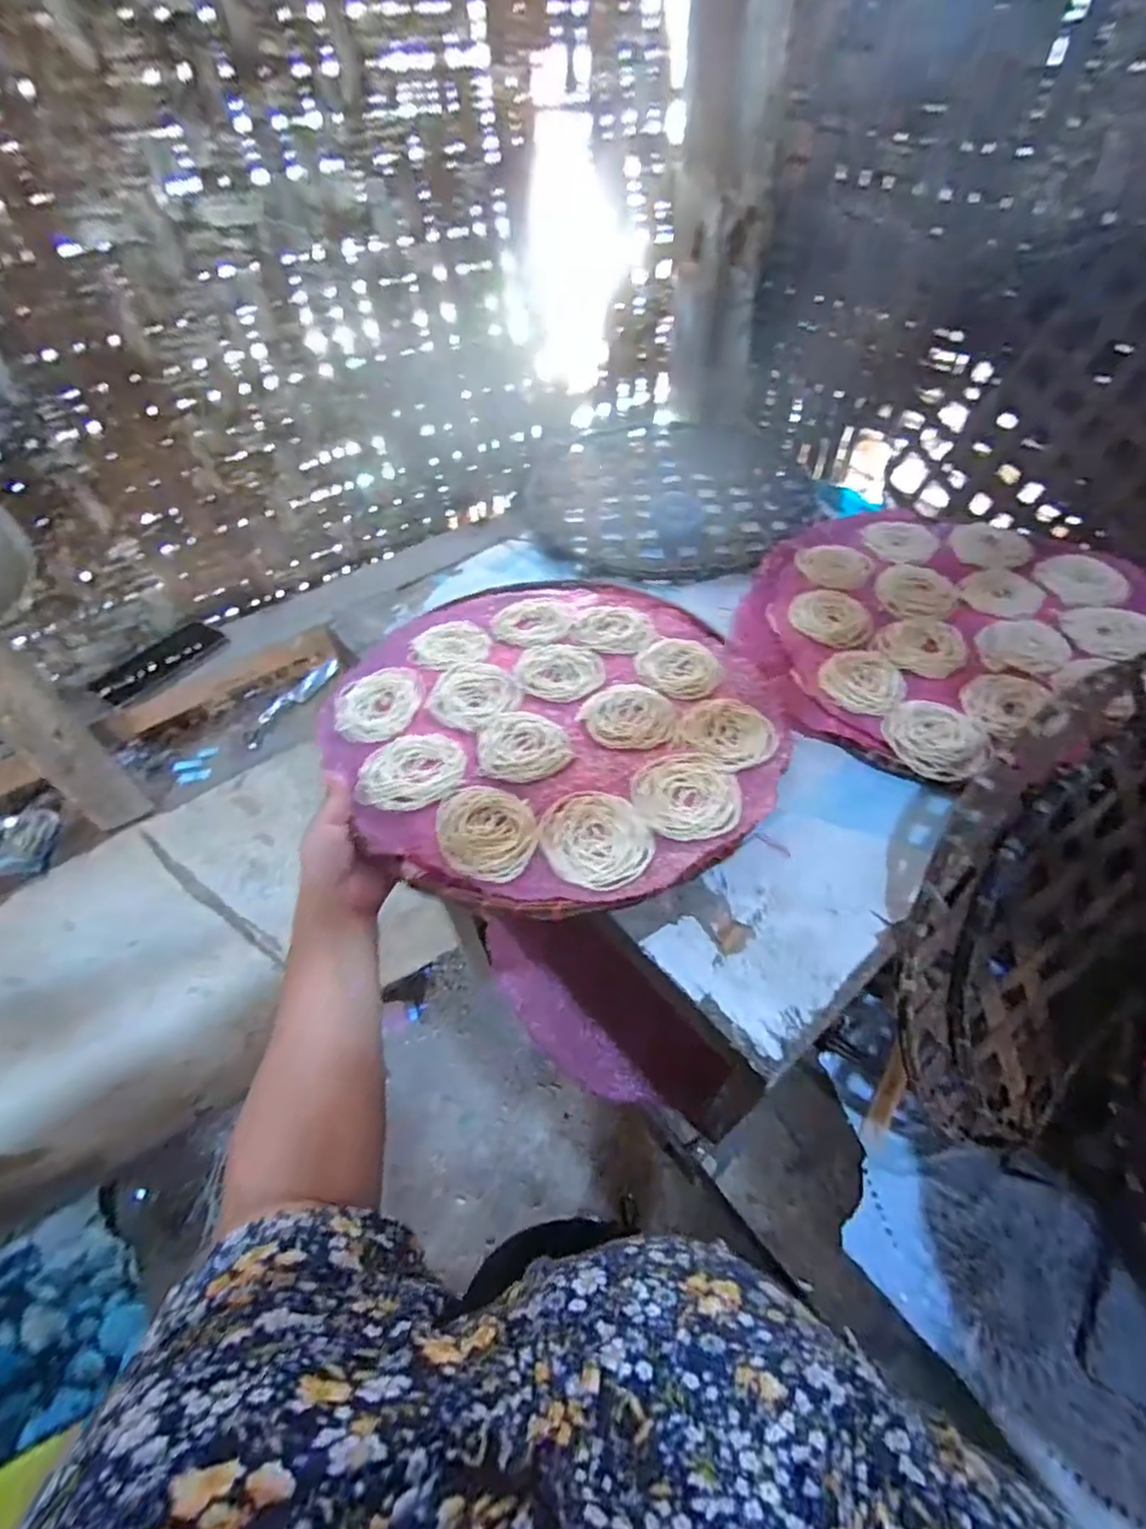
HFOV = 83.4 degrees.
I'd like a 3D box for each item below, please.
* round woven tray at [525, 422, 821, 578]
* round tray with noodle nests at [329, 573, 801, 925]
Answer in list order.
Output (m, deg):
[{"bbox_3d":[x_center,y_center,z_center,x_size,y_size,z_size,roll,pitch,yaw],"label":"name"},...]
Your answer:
[{"bbox_3d":[0.113,-0.343,0.808,0.328,0.030,0.345,-2,51,2],"label":"round woven tray"},{"bbox_3d":[-0.022,-0.050,0.567,0.354,0.032,0.385,-2,51,2],"label":"round tray with noodle nests"}]

